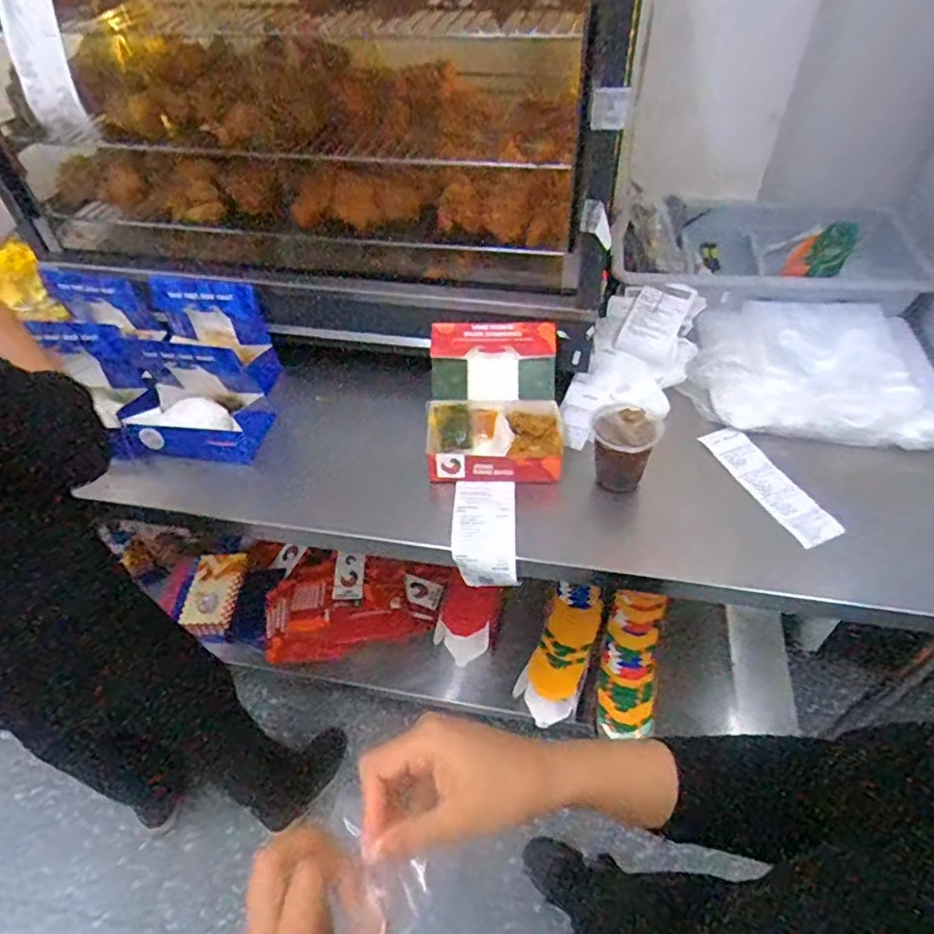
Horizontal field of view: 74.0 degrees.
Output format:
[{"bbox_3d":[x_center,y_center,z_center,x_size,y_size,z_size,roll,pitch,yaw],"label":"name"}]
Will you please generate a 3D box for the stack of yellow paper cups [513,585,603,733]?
[{"bbox_3d":[0.187,0.374,1.250,0.112,0.164,0.232,19,47,15],"label":"stack of yellow paper cups"}]

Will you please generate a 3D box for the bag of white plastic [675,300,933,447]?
[{"bbox_3d":[0.533,-0.149,0.913,0.387,0.088,0.262,9,49,11],"label":"bag of white plastic"}]

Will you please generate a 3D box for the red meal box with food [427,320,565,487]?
[{"bbox_3d":[0.038,-0.091,0.845,0.182,0.119,0.191,0,48,3],"label":"red meal box with food"}]

